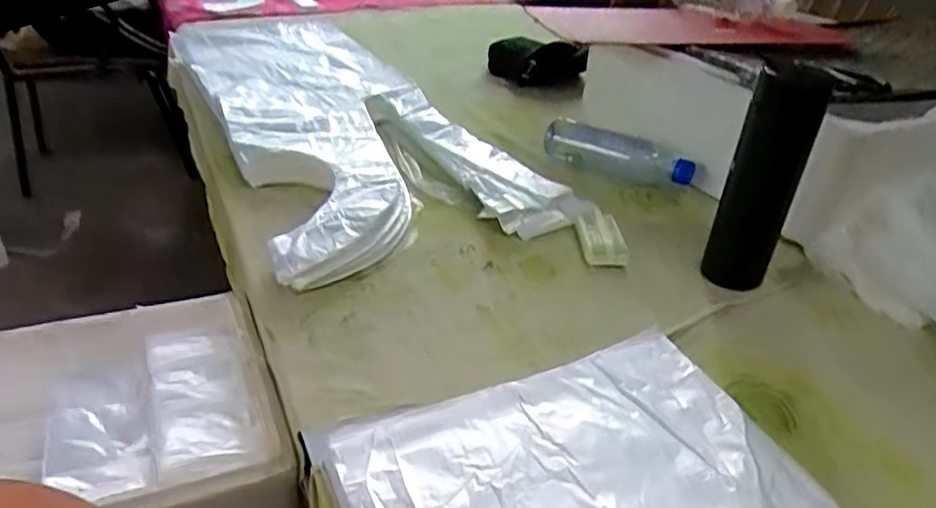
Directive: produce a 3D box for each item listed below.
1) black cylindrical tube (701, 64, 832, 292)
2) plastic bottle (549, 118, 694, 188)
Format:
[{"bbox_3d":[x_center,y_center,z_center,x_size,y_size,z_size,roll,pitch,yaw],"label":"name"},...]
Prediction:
[{"bbox_3d":[0.291,-0.071,0.640,0.062,0.219,0.076,21,36,26],"label":"black cylindrical tube"},{"bbox_3d":[0.205,-0.132,0.899,0.212,0.051,0.053,28,40,34],"label":"plastic bottle"}]

